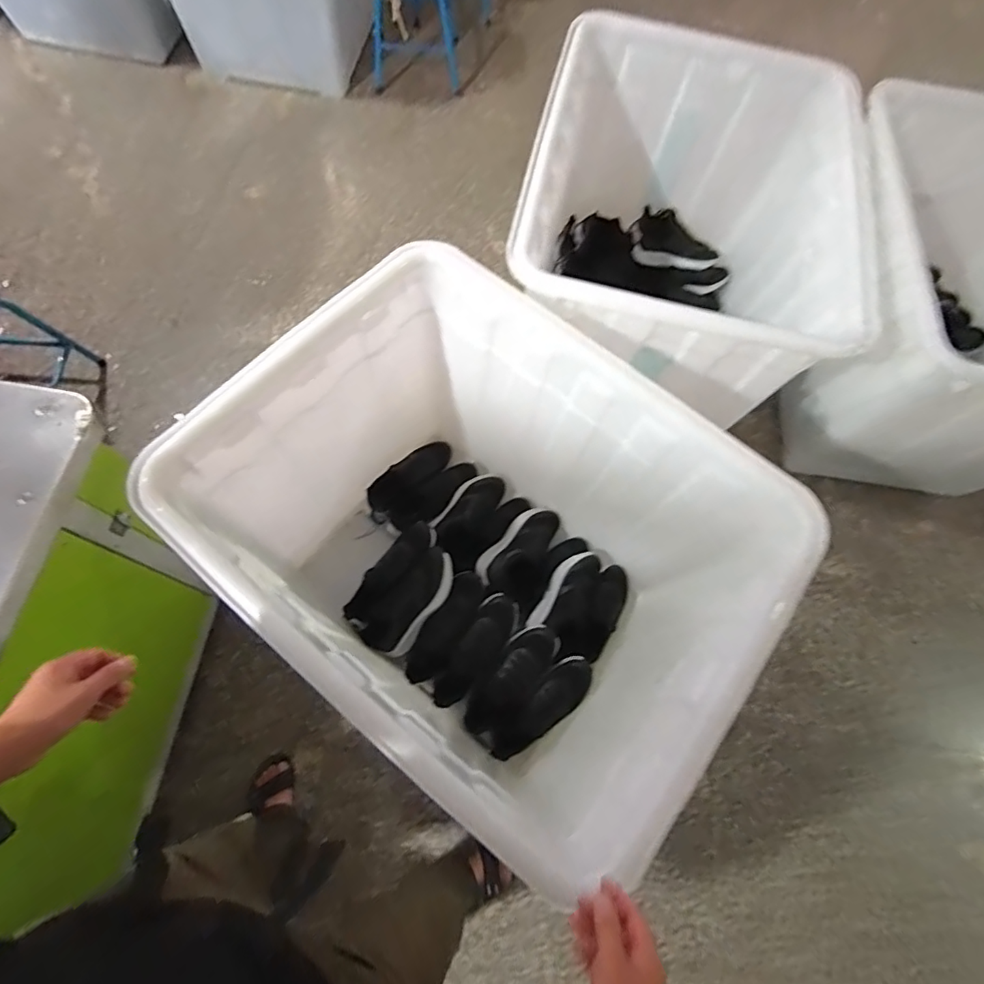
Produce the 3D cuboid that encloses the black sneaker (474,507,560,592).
[{"bbox_3d":[0.085,0.142,1.401,0.126,0.089,0.296,40,62,10],"label":"black sneaker"}]

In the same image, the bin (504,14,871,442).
[{"bbox_3d":[0.513,-0.717,1.447,0.784,0.564,0.976,12,71,1],"label":"bin"}]

